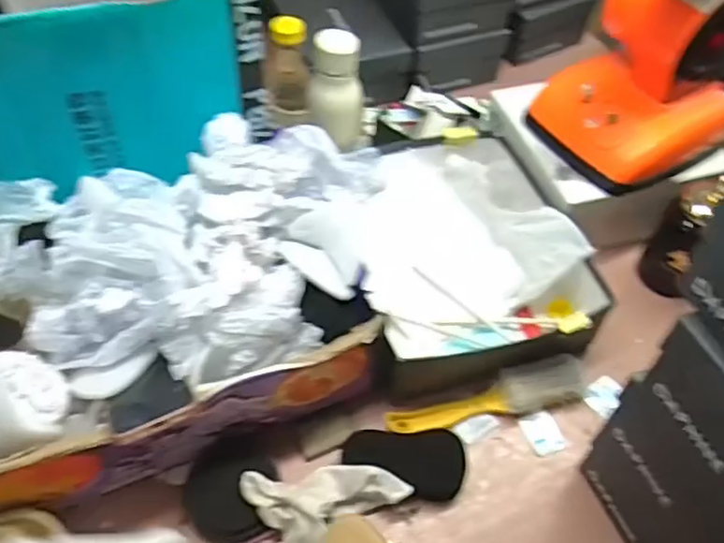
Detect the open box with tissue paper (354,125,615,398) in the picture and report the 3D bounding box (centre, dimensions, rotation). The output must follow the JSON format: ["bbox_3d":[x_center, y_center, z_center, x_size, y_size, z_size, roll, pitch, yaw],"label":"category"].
[{"bbox_3d":[0.124,-0.029,0.792,0.245,0.111,0.321,-7,53,-7],"label":"open box with tissue paper"}]

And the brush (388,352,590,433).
[{"bbox_3d":[0.141,0.140,0.709,0.227,0.039,0.049,-15,54,-13],"label":"brush"}]

